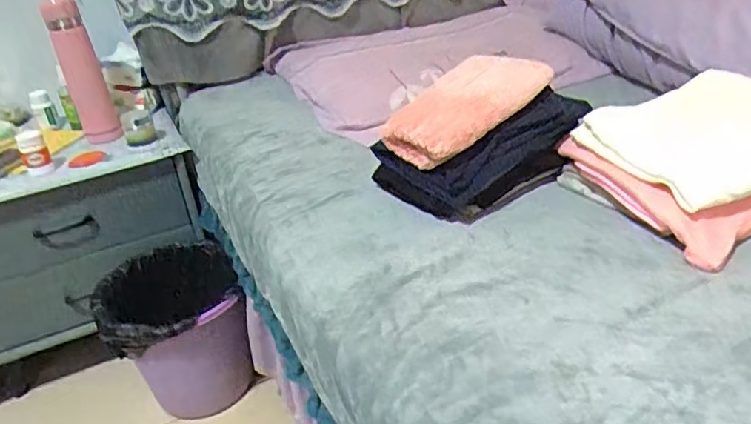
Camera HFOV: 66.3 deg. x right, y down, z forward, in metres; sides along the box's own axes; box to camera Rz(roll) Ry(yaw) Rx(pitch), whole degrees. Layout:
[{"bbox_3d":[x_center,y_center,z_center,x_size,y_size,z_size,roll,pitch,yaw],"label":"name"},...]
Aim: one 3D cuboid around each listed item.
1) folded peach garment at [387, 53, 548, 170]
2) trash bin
[{"bbox_3d":[0.128,-0.149,0.794,0.247,0.054,0.124,-34,39,-16],"label":"folded peach garment"},{"bbox_3d":[-0.403,0.263,1.176,0.272,0.289,0.266,-16,33,-17],"label":"trash bin"}]

